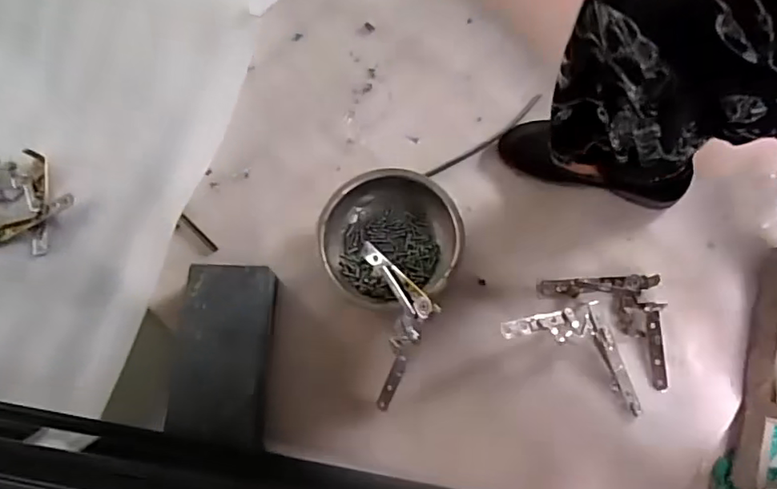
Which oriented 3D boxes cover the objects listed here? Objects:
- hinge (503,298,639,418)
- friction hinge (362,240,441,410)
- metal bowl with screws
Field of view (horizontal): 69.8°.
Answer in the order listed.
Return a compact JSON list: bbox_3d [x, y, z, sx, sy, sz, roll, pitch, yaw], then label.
[{"bbox_3d":[0.221,0.148,0.674,0.137,0.042,0.140,-15,71,-6],"label":"hinge"},{"bbox_3d":[0.017,0.087,0.672,0.075,0.069,0.199,-5,71,-3],"label":"friction hinge"},{"bbox_3d":[0.001,-0.006,0.721,0.173,0.071,0.177,0,70,-1],"label":"metal bowl with screws"}]

